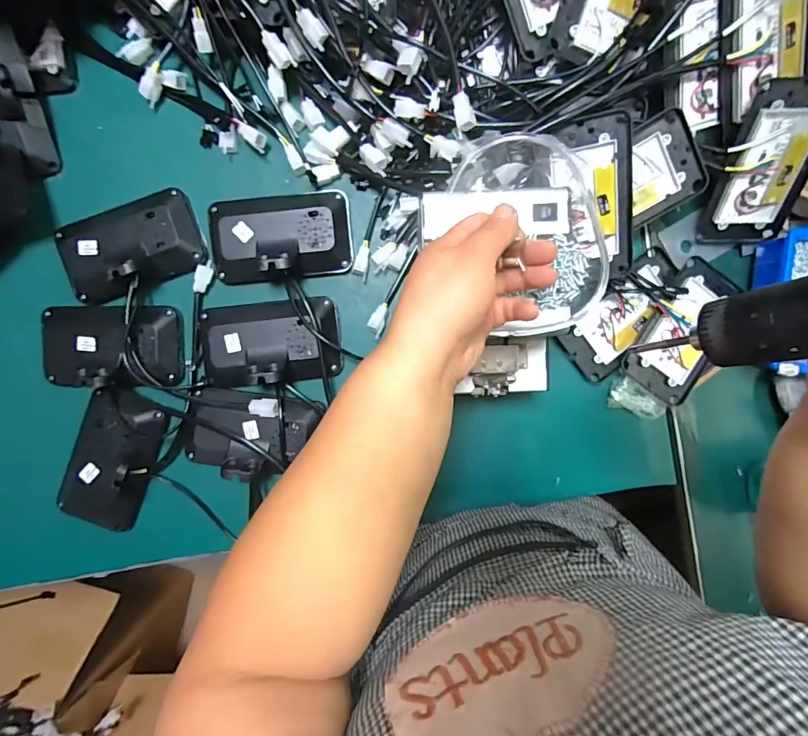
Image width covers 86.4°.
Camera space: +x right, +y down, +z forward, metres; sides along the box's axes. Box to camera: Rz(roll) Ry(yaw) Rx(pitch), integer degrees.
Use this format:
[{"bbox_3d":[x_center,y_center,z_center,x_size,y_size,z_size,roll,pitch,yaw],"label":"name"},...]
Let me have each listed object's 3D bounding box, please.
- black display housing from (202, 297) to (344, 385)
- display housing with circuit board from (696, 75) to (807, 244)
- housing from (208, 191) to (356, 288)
[{"bbox_3d":[-0.154,-0.029,0.479,0.160,0.043,0.092,-5,93,2],"label":"black display housing"},{"bbox_3d":[0.370,-0.205,0.439,0.087,0.021,0.151,2,128,4],"label":"display housing with circuit board"},{"bbox_3d":[-0.141,-0.151,0.473,0.157,0.047,0.102,-5,93,2],"label":"housing"}]

